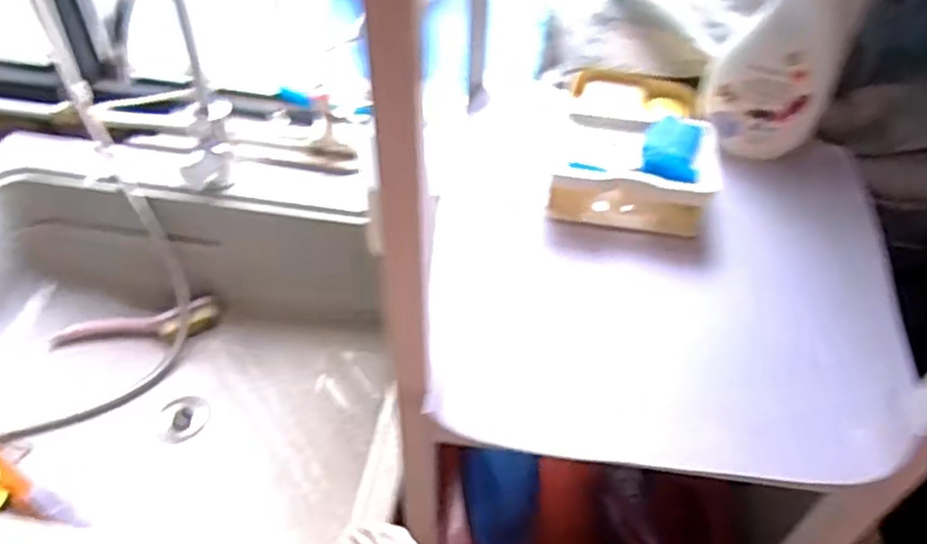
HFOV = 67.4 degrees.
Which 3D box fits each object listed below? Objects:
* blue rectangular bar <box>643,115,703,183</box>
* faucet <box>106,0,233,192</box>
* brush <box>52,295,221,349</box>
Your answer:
[{"bbox_3d":[0.180,-0.107,0.598,0.045,0.014,0.070,12,48,10],"label":"blue rectangular bar"},{"bbox_3d":[-0.321,-0.192,0.800,0.068,0.302,0.165,-8,48,-8],"label":"faucet"},{"bbox_3d":[-0.463,0.075,0.991,0.222,0.033,0.042,-9,48,-9],"label":"brush"}]

